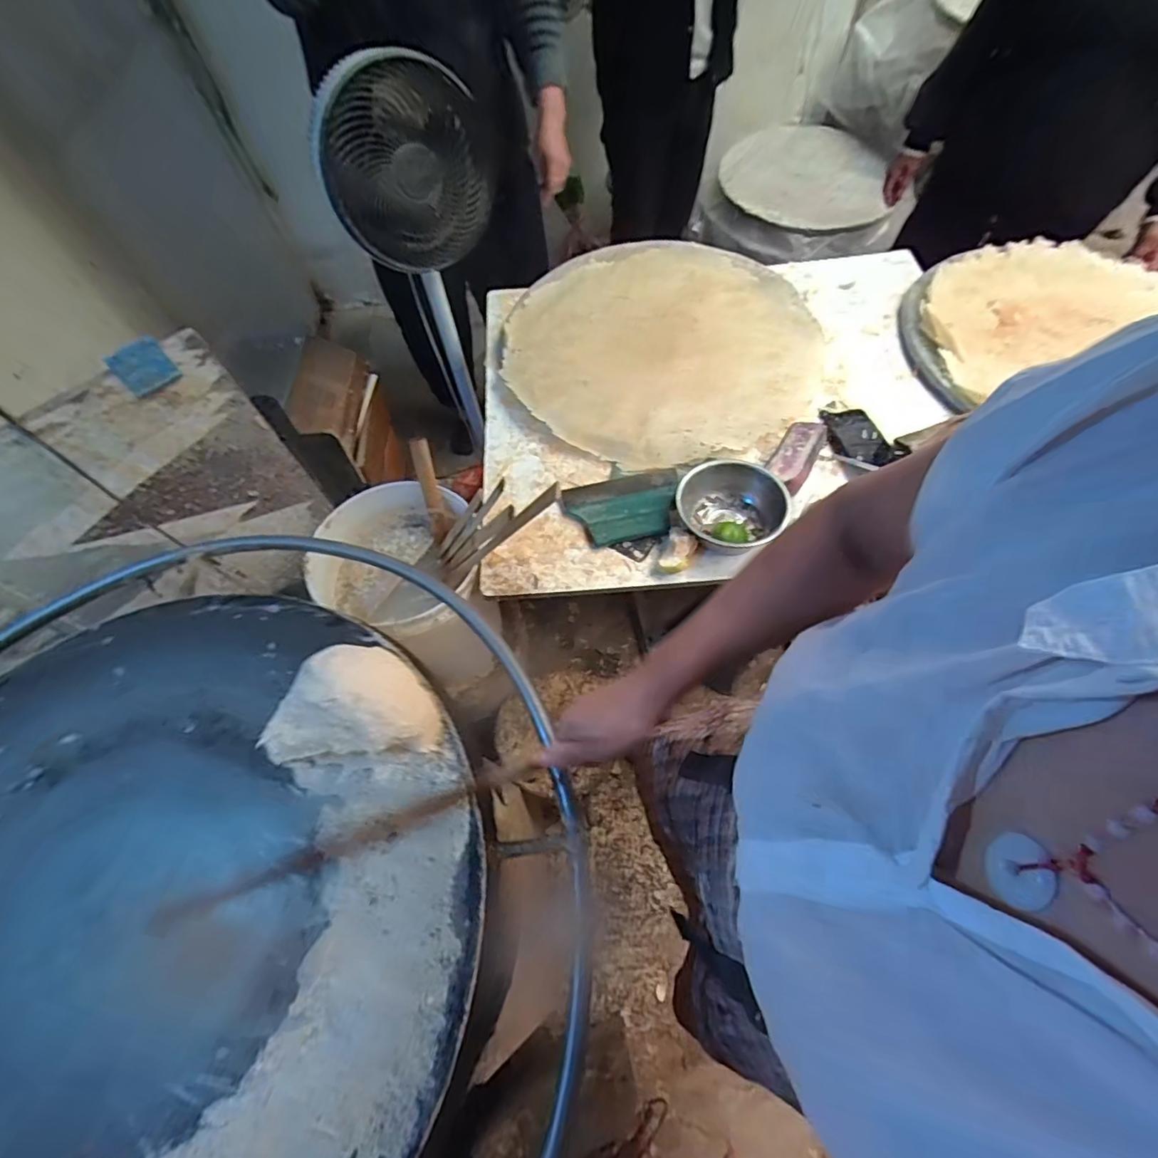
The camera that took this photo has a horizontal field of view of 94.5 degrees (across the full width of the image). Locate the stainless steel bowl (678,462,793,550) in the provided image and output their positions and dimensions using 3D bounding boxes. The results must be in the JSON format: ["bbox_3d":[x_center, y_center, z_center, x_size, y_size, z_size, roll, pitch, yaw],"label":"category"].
[{"bbox_3d":[0.236,-0.106,0.839,0.159,0.076,0.153,-2,61,3],"label":"stainless steel bowl"}]

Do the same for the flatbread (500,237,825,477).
[{"bbox_3d":[0.158,-0.479,1.050,0.585,0.014,0.589,-2,61,3],"label":"flatbread"}]

